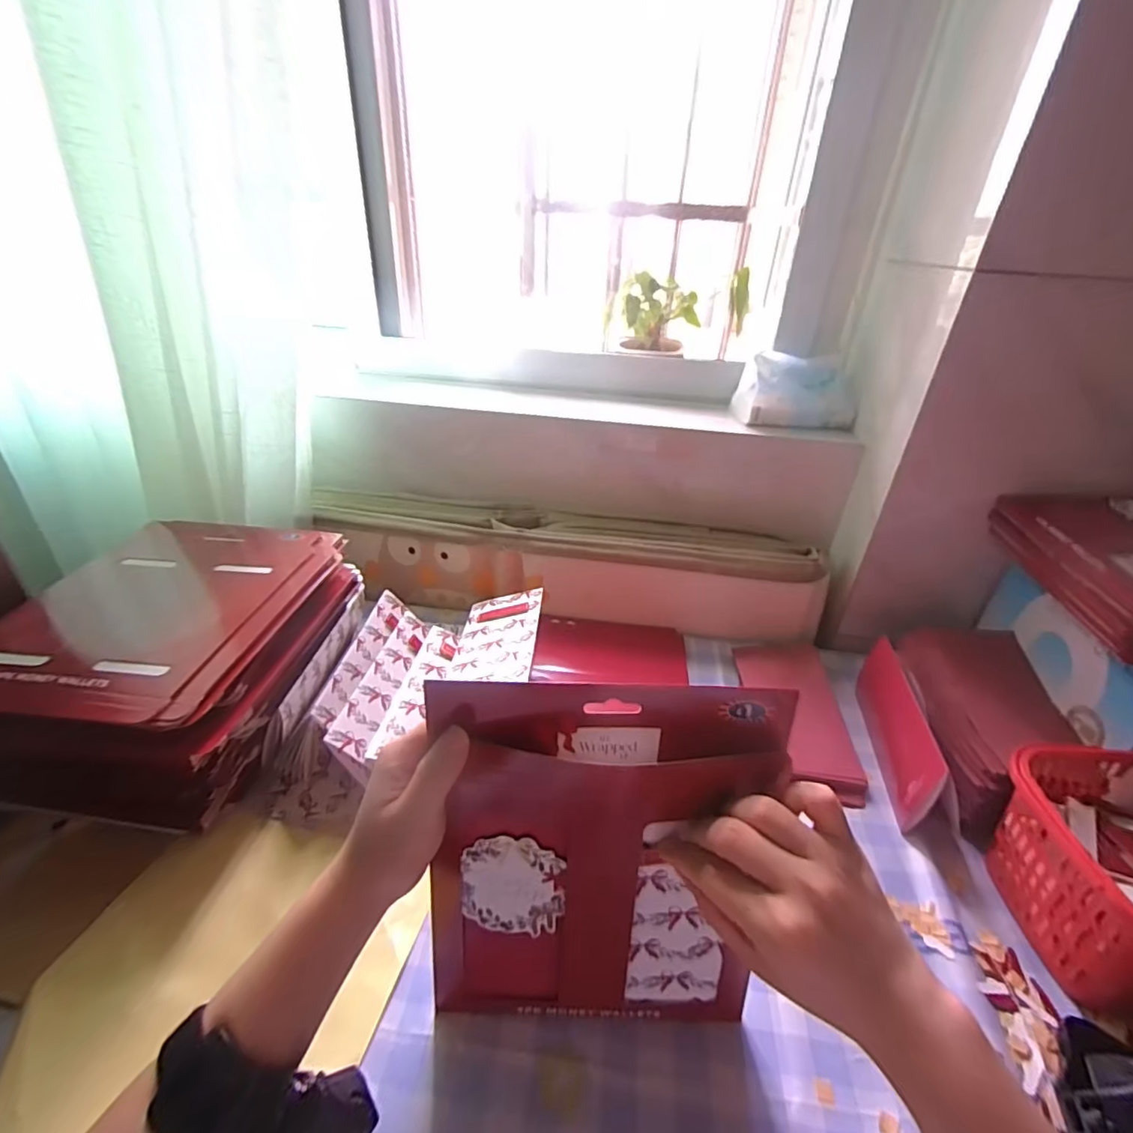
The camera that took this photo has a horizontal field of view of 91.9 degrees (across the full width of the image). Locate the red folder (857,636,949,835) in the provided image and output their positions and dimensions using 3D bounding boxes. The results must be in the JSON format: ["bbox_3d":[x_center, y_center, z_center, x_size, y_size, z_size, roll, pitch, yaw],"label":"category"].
[{"bbox_3d":[0.308,0.148,0.514,0.012,0.082,0.178,9,32,9],"label":"red folder"}]

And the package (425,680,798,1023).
[{"bbox_3d":[0.020,0.175,0.318,0.188,0.230,0.030,2,14,-2],"label":"package"}]

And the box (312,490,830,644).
[{"bbox_3d":[-0.002,0.002,0.695,0.604,0.115,0.093,9,32,8],"label":"box"}]

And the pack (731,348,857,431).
[{"bbox_3d":[0.287,-0.223,0.688,0.134,0.075,0.072,4,32,1],"label":"pack"}]

